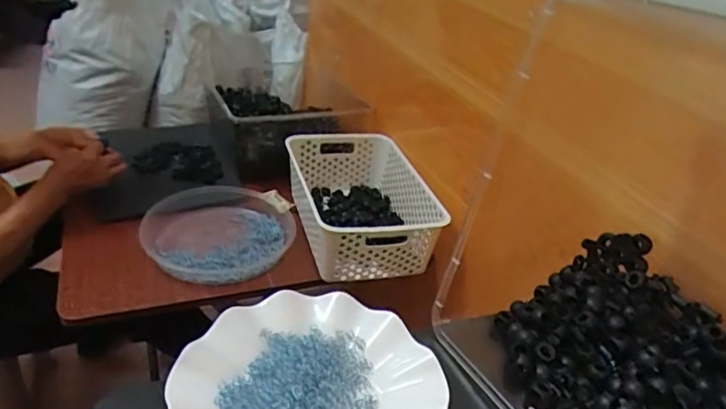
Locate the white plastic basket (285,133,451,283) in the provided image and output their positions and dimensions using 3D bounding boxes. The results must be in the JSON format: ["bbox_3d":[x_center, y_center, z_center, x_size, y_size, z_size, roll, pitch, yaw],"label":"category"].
[{"bbox_3d":[0.004,-0.005,0.914,0.222,0.105,0.308,-4,34,-17],"label":"white plastic basket"}]

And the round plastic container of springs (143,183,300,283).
[{"bbox_3d":[-0.233,0.044,0.868,0.232,0.031,0.217,6,32,-3],"label":"round plastic container of springs"}]

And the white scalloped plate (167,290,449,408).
[{"bbox_3d":[-0.037,0.132,0.384,0.179,0.020,0.182,6,32,-3],"label":"white scalloped plate"}]

